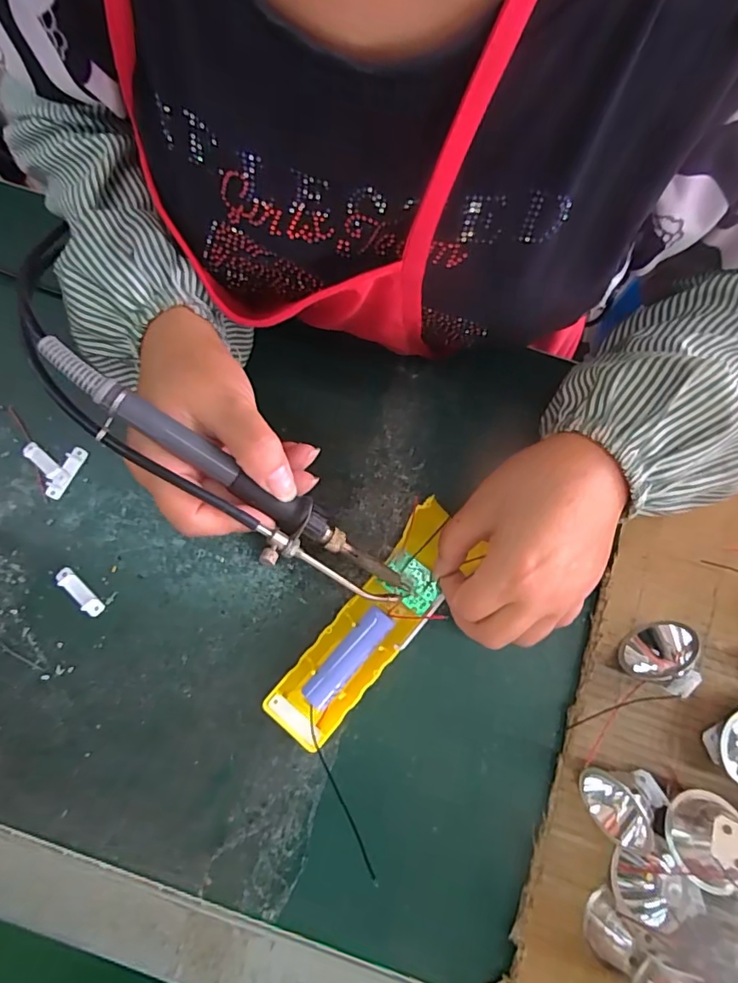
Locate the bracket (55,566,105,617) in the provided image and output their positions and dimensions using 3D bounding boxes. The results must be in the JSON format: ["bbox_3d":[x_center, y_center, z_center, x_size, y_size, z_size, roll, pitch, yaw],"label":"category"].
[{"bbox_3d":[-0.183,0.063,0.320,0.038,0.006,0.010,42,81,8],"label":"bracket"}]

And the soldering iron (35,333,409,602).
[{"bbox_3d":[-0.062,0.004,0.240,0.201,0.018,0.034,34,79,-18],"label":"soldering iron"}]

